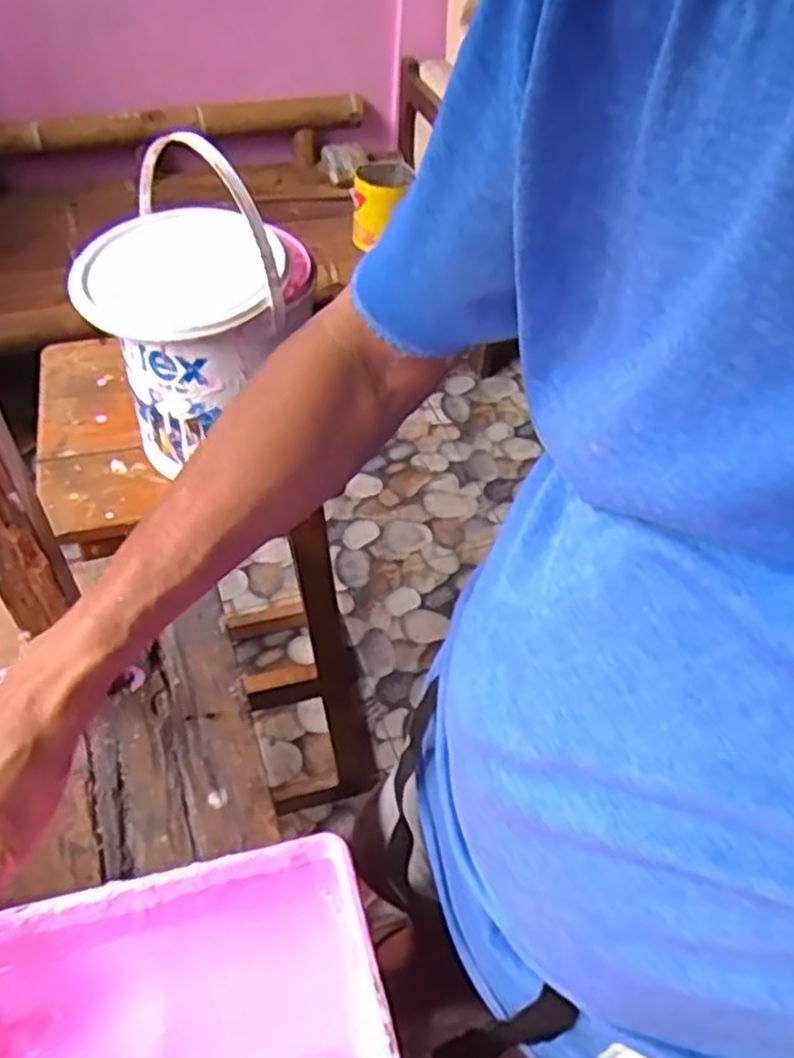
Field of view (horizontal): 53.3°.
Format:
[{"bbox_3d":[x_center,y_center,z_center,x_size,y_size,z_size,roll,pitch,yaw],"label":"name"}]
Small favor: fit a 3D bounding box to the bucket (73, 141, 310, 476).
[{"bbox_3d":[-0.175,-0.184,0.722,0.181,0.292,0.181,3,49,-3],"label":"bucket"}]

